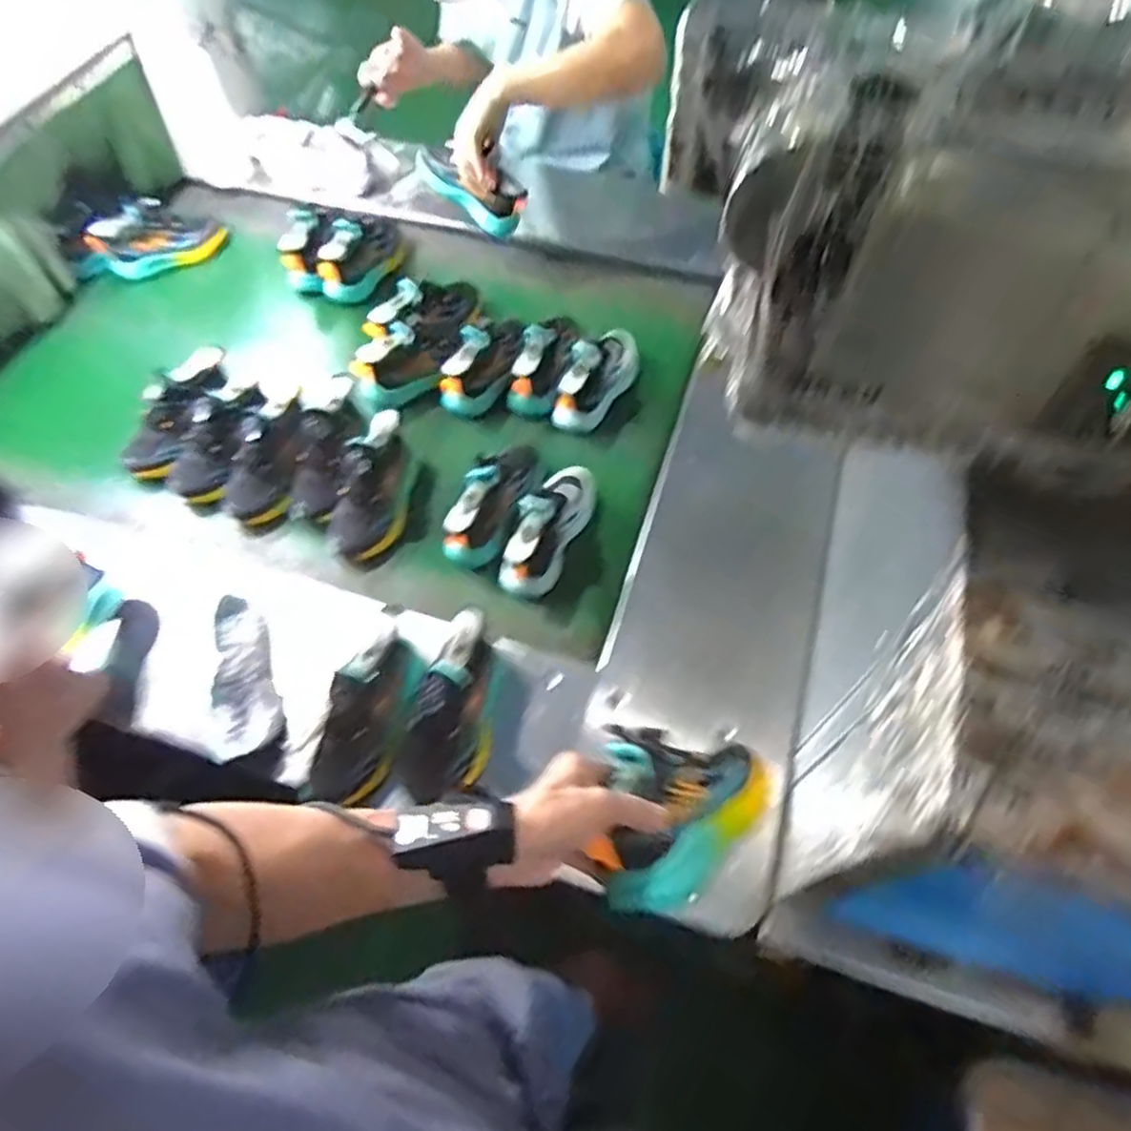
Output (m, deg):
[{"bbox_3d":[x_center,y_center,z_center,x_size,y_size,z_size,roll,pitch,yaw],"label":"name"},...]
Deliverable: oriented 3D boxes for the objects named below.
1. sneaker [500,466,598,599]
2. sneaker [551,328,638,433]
[{"bbox_3d":[-0.017,-0.063,0.948,0.067,0.107,0.208,18,61,12],"label":"sneaker"},{"bbox_3d":[0.056,-0.304,1.096,0.066,0.109,0.208,24,63,15],"label":"sneaker"}]

